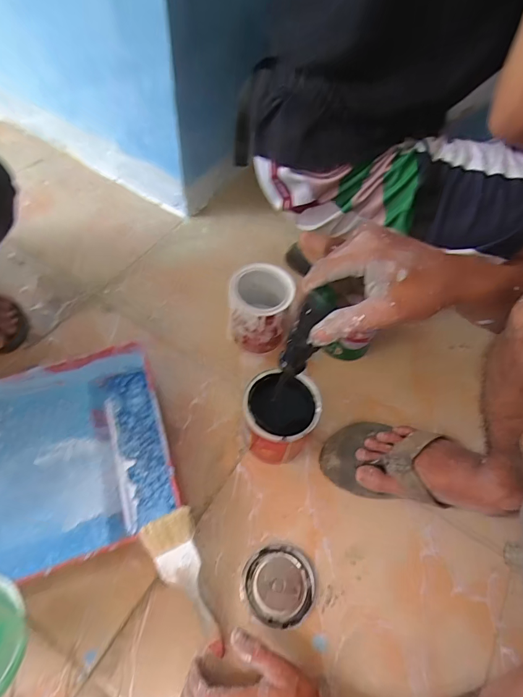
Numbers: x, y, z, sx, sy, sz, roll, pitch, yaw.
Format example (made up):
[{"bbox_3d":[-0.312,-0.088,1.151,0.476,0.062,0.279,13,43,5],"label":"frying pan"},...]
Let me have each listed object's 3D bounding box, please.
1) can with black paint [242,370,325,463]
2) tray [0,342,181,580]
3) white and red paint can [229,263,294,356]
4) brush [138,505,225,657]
[{"bbox_3d":[0.023,0.104,0.563,0.101,0.121,0.098,2,58,-3],"label":"can with black paint"},{"bbox_3d":[-0.310,0.153,0.535,0.336,0.067,0.267,-14,60,-13],"label":"tray"},{"bbox_3d":[-0.005,-0.063,0.664,0.094,0.134,0.102,2,58,-3],"label":"white and red paint can"},{"bbox_3d":[-0.084,0.278,0.458,0.059,0.012,0.173,-22,92,-17],"label":"brush"}]

